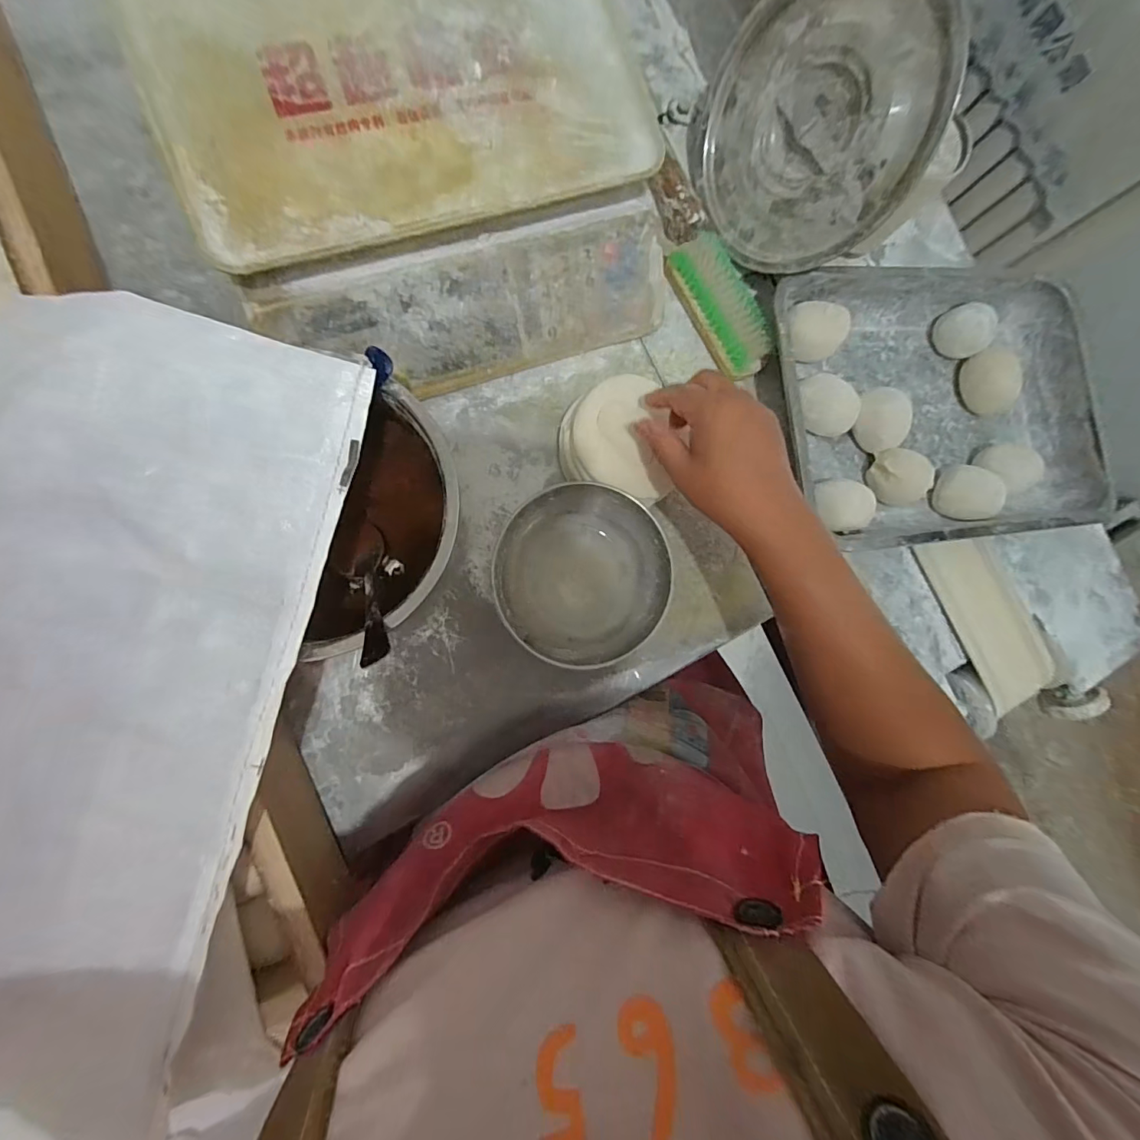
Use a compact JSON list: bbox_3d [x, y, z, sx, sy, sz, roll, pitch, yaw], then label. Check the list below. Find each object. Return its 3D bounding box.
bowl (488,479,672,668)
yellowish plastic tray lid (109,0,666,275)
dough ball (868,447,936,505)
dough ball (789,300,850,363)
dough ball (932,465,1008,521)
[{"bbox_3d":[0.008,0.006,0.413,0.136,0.064,0.144,0,87,-9],"label":"bowl"},{"bbox_3d":[-0.116,-0.353,0.343,0.327,0.012,0.242,-18,90,-10],"label":"yellowish plastic tray lid"},{"bbox_3d":[0.320,-0.092,0.472,0.054,0.038,0.054,0,87,-9],"label":"dough ball"},{"bbox_3d":[0.232,-0.227,0.464,0.050,0.046,0.053,-29,92,-9],"label":"dough ball"},{"bbox_3d":[0.389,-0.072,0.482,0.047,0.045,0.047,0,87,-9],"label":"dough ball"}]

